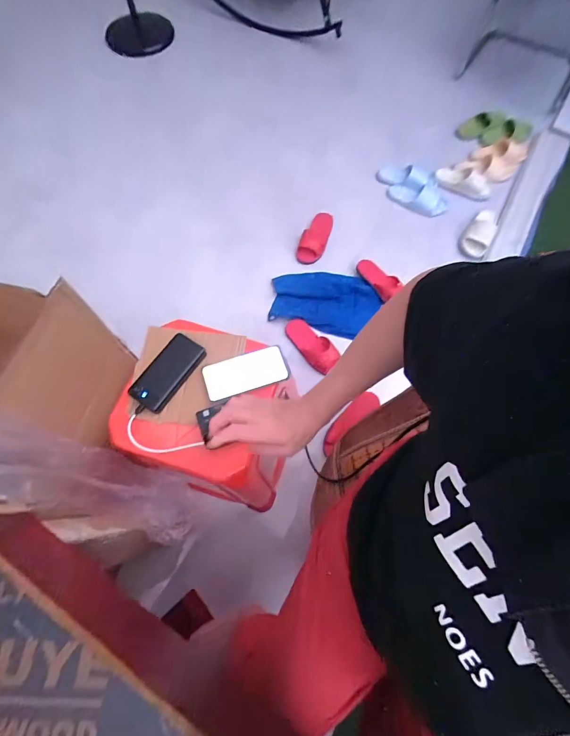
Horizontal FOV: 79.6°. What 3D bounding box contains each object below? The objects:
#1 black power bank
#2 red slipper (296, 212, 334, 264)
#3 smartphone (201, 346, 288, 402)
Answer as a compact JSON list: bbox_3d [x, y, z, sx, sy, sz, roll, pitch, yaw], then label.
[{"bbox_3d":[-0.229,0.007,0.672,0.077,0.019,0.156,32,71,11],"label":"black power bank"},{"bbox_3d":[0.123,-0.530,1.354,0.106,0.066,0.250,17,69,6],"label":"red slipper"},{"bbox_3d":[-0.077,0.008,0.674,0.160,0.008,0.077,-17,69,-7],"label":"smartphone"}]

